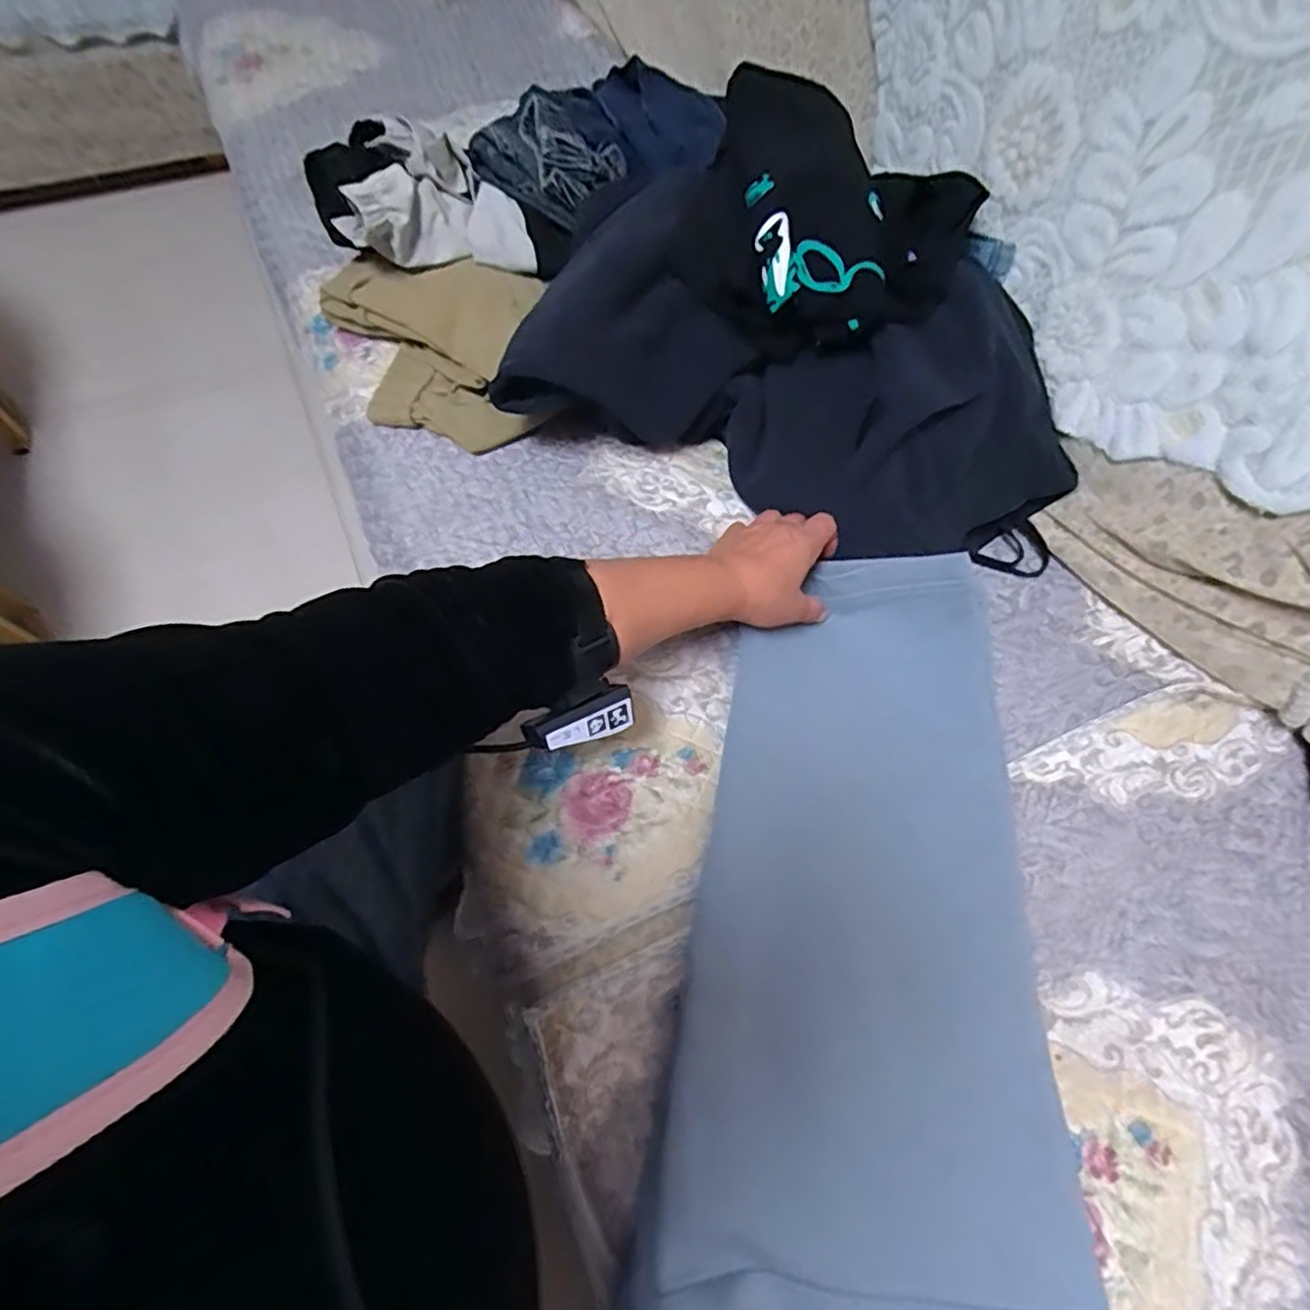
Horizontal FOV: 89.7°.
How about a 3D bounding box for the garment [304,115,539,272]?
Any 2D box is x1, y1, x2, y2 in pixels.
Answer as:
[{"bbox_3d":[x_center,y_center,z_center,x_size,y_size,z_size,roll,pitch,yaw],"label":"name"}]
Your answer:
[{"bbox_3d":[-0.220,-0.422,0.608,0.197,0.083,0.109,-8,65,-7],"label":"garment"}]

